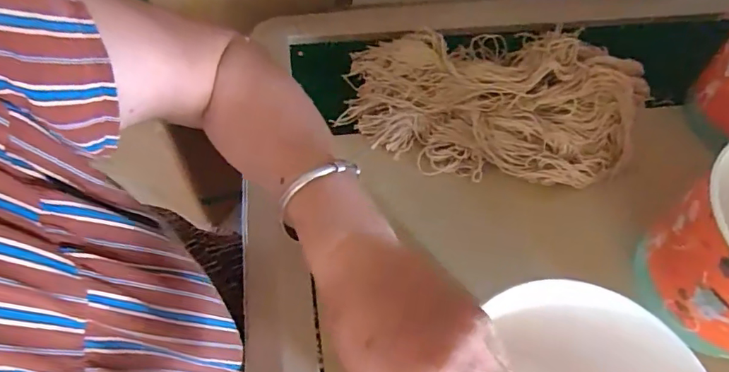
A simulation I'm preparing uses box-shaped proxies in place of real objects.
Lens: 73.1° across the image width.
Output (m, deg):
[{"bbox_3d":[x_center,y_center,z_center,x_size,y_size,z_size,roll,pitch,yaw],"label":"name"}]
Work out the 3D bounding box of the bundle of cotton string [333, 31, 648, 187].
[{"bbox_3d":[0.136,-0.098,0.514,0.312,0.052,0.184,10,60,0],"label":"bundle of cotton string"}]

